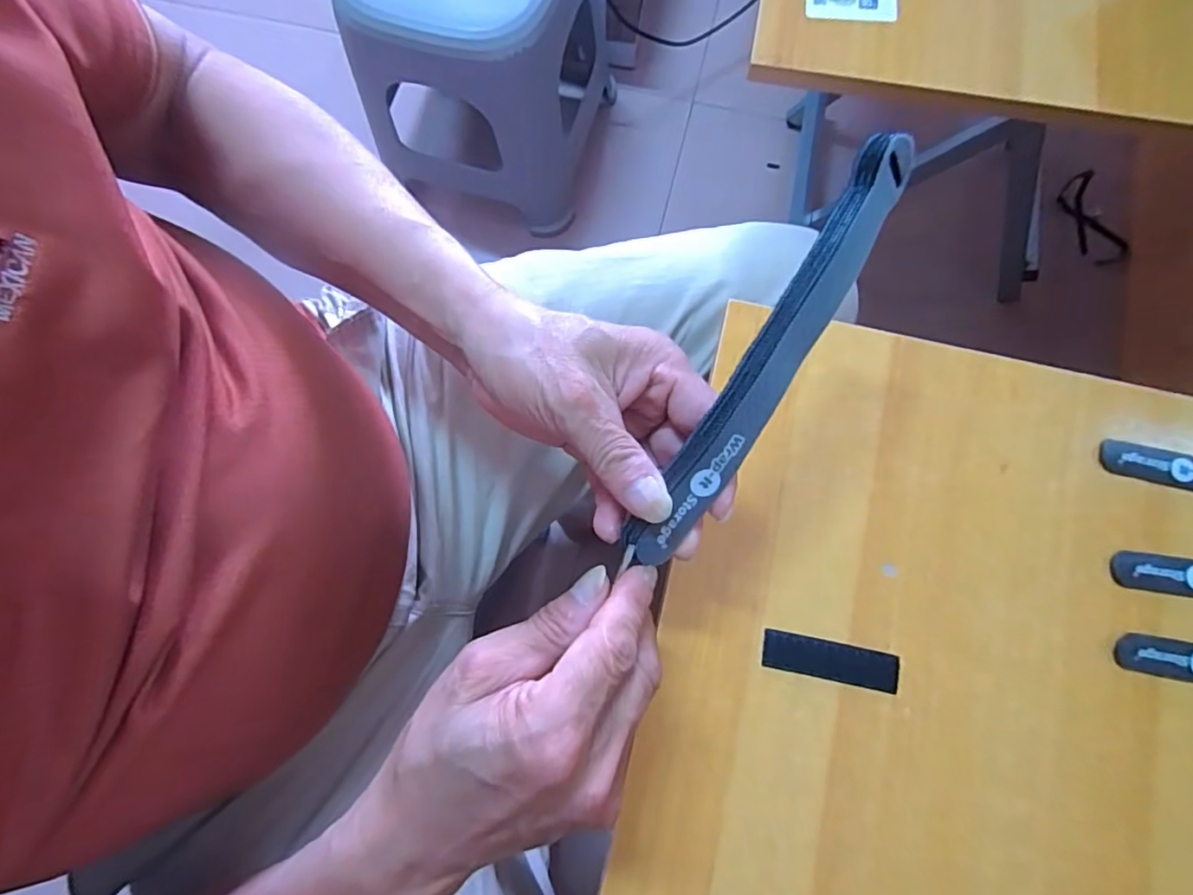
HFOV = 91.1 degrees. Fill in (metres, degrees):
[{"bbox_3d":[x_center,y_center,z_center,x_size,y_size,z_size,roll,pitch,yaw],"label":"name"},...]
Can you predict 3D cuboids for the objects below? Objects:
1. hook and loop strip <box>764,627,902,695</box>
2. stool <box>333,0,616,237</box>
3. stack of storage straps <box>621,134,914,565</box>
[{"bbox_3d":[0.121,0.111,0.304,0.069,0.004,0.020,11,78,5],"label":"hook and loop strip"},{"bbox_3d":[-0.147,-0.532,0.791,0.285,0.278,0.280,8,78,4],"label":"stool"},{"bbox_3d":[0.071,-0.035,0.240,0.023,0.017,0.192,31,97,6],"label":"stack of storage straps"}]

